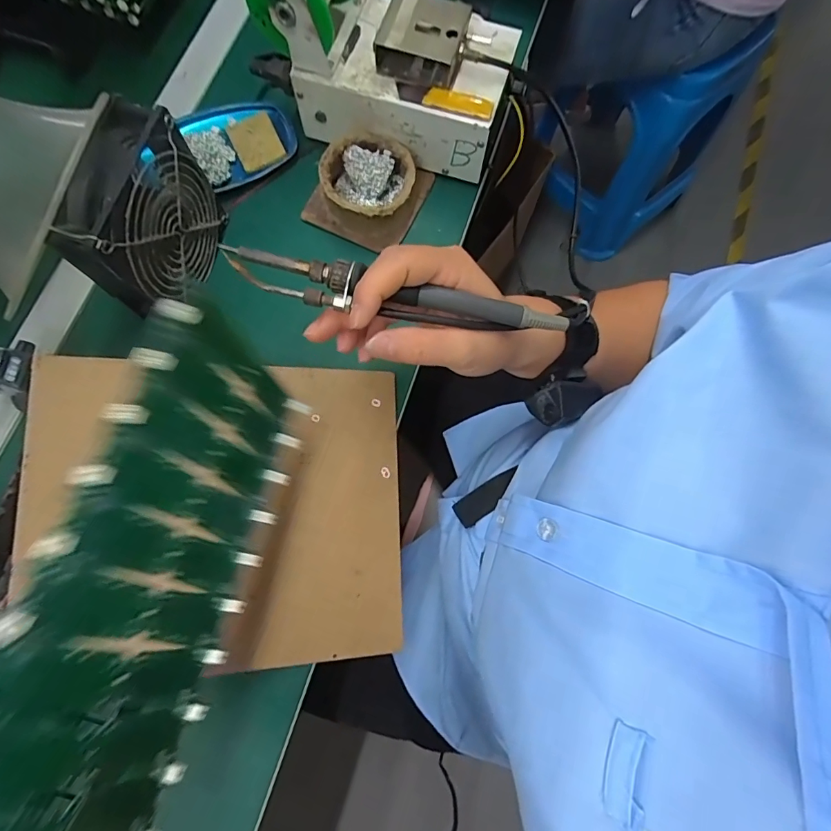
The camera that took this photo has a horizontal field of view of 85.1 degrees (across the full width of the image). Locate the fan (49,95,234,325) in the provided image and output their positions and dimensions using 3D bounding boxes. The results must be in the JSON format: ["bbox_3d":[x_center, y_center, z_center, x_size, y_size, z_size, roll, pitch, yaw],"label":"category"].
[{"bbox_3d":[-0.204,-0.145,0.348,0.043,0.114,0.124,13,77,2],"label":"fan"}]

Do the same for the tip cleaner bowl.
[{"bbox_3d":[-0.042,-0.212,0.413,0.081,0.036,0.081,0,77,-1],"label":"tip cleaner bowl"}]

